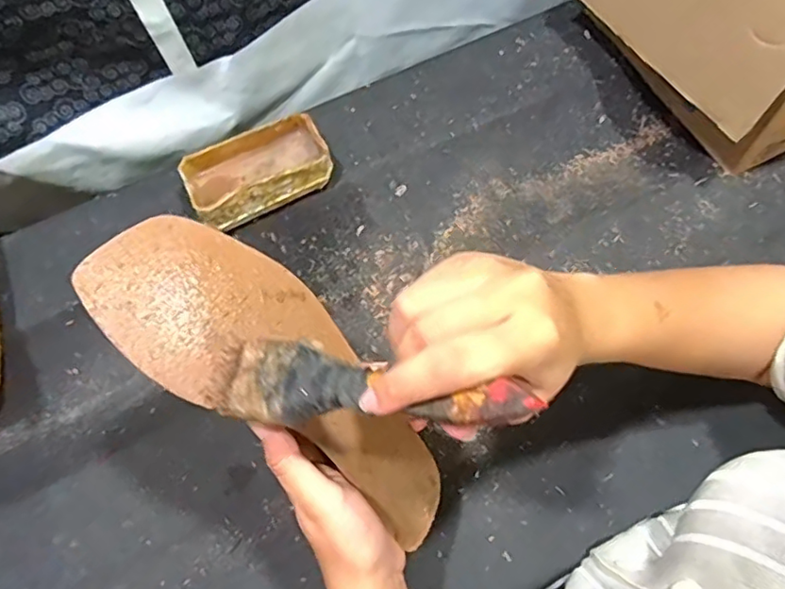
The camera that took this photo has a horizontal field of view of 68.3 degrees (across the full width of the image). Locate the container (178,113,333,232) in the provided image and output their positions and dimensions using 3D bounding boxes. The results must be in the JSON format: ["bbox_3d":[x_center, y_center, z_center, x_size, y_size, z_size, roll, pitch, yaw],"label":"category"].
[{"bbox_3d":[-0.121,-0.112,0.524,0.124,0.043,0.073,-29,68,-9],"label":"container"}]

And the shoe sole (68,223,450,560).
[{"bbox_3d":[-0.051,0.050,0.318,0.236,0.041,0.085,44,72,-17],"label":"shoe sole"}]

